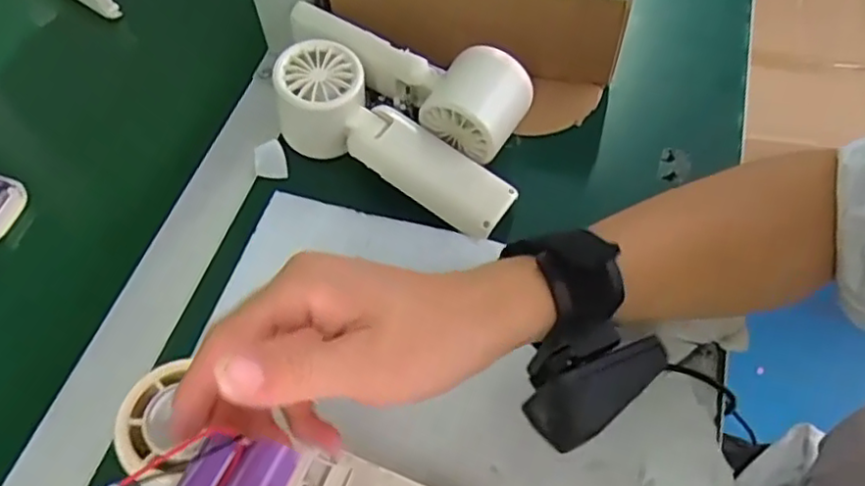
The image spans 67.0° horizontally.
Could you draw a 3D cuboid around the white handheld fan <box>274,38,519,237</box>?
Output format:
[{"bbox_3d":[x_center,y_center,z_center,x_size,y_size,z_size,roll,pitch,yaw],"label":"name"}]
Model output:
[{"bbox_3d":[-0.028,-0.058,0.409,0.165,0.054,0.057,34,64,8],"label":"white handheld fan"}]

